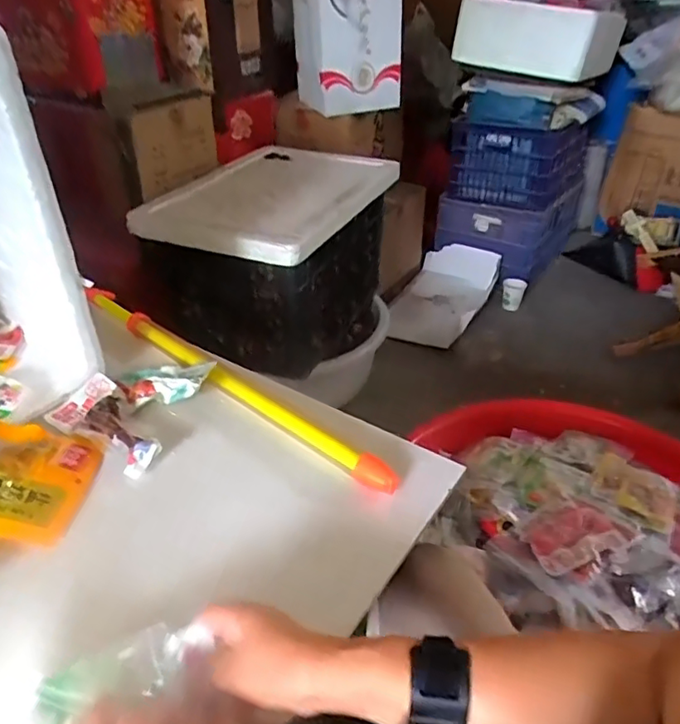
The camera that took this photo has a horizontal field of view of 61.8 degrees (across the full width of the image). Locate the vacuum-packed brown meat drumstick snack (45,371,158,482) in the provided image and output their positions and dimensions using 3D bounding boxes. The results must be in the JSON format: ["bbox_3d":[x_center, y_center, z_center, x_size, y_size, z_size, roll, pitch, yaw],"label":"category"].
[{"bbox_3d":[-0.254,0.065,0.634,0.167,0.025,0.072,23,41,30],"label":"vacuum-packed brown meat drumstick snack"}]

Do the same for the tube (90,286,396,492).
[{"bbox_3d":[-0.165,0.008,0.716,0.580,0.026,0.028,28,43,34],"label":"tube"}]

